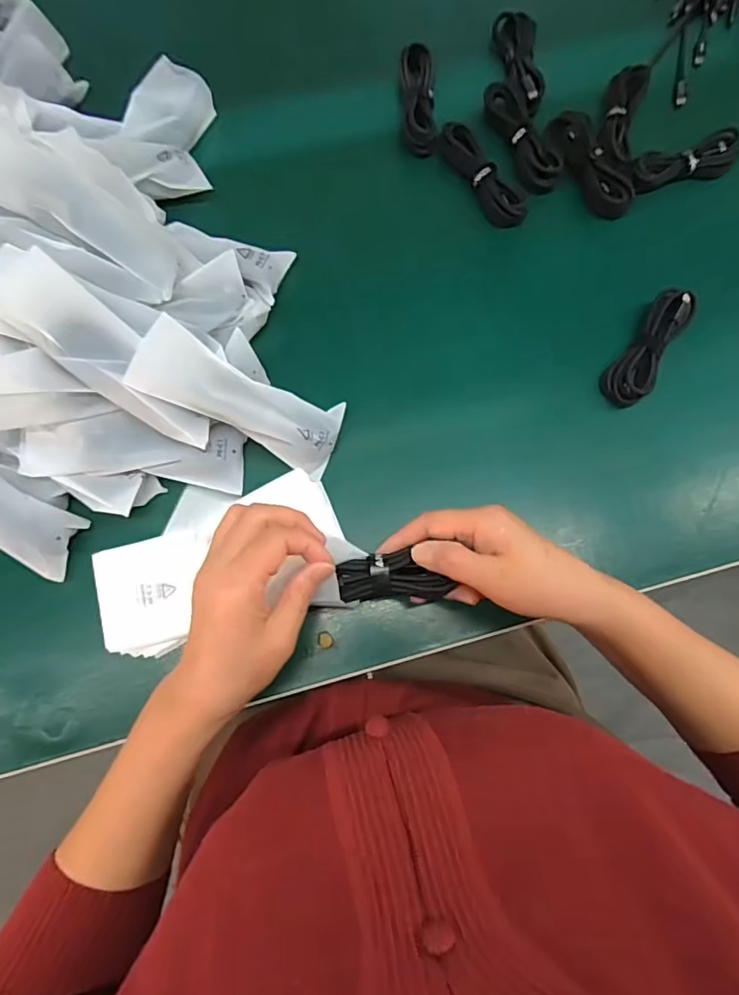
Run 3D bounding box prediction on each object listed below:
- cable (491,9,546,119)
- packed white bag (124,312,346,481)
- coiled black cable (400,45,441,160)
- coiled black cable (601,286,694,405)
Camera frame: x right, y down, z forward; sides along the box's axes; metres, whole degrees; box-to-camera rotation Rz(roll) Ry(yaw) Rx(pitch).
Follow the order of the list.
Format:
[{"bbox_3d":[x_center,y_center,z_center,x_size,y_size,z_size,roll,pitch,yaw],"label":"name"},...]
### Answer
[{"bbox_3d":[0.142,-0.413,0.482,0.035,0.018,0.113,-3,77,-3],"label":"cable"},{"bbox_3d":[-0.091,-0.070,0.372,0.150,0.018,0.052,27,78,-21],"label":"packed white bag"},{"bbox_3d":[0.046,-0.368,0.471,0.032,0.027,0.109,1,77,-2],"label":"coiled black cable"},{"bbox_3d":[0.231,-0.124,0.417,0.036,0.021,0.106,35,79,6],"label":"coiled black cable"}]

